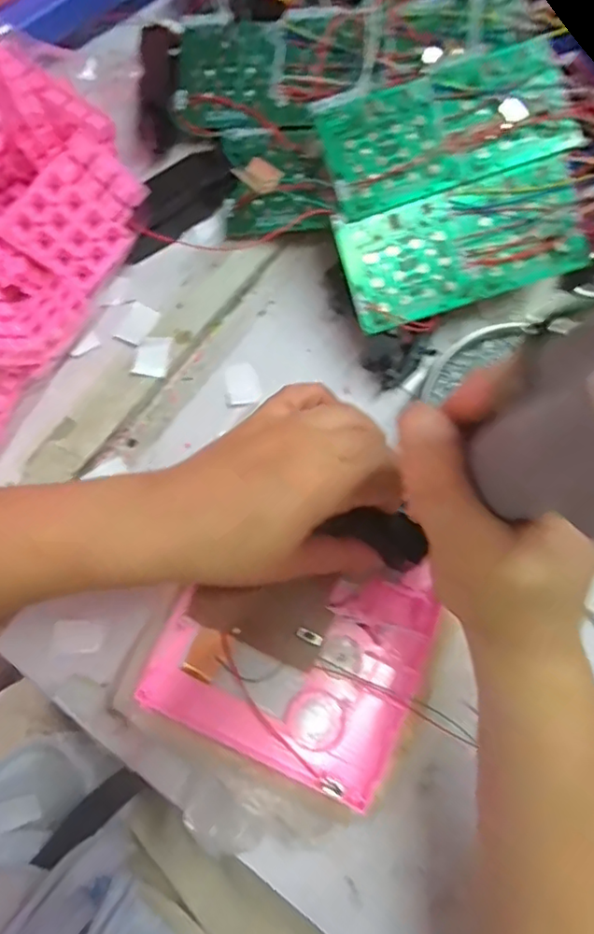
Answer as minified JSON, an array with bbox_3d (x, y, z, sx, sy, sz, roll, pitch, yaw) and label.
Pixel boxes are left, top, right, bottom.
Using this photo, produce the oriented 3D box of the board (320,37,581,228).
[{"bbox_3d":[0.089,-0.203,0.347,0.142,0.007,0.069,-18,90,2],"label":"board"}]

